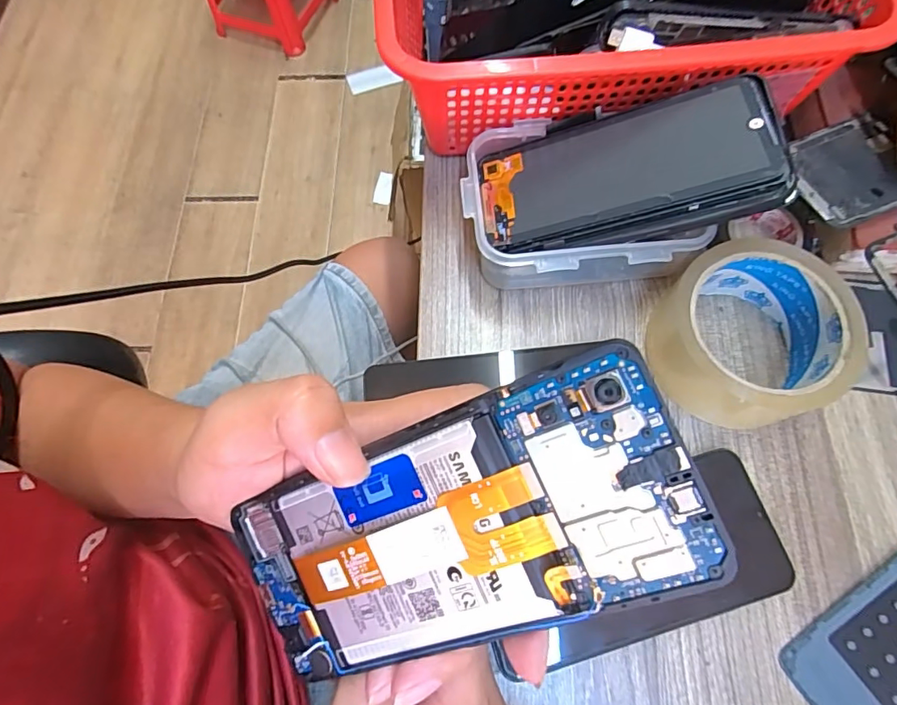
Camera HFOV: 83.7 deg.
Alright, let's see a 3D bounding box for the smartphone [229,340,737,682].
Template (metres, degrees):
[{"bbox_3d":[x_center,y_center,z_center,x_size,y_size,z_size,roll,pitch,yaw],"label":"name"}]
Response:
[{"bbox_3d":[-0.002,0.061,0.165,0.161,0.007,0.071,-26,87,20],"label":"smartphone"}]

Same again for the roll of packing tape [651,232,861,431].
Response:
[{"bbox_3d":[0.168,-0.008,0.287,0.095,0.052,0.093,-1,70,2],"label":"roll of packing tape"}]

